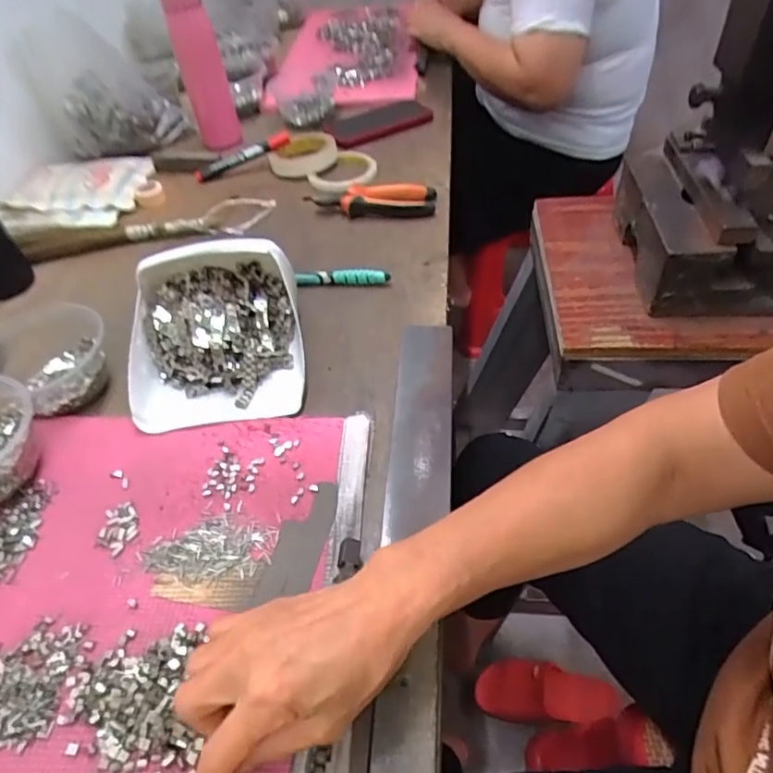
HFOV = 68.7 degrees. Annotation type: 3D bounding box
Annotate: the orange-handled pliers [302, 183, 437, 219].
[{"bbox_3d":[-0.021,-0.241,0.711,0.162,0.024,0.050,2,48,5],"label":"orange-handled pliers"}]

